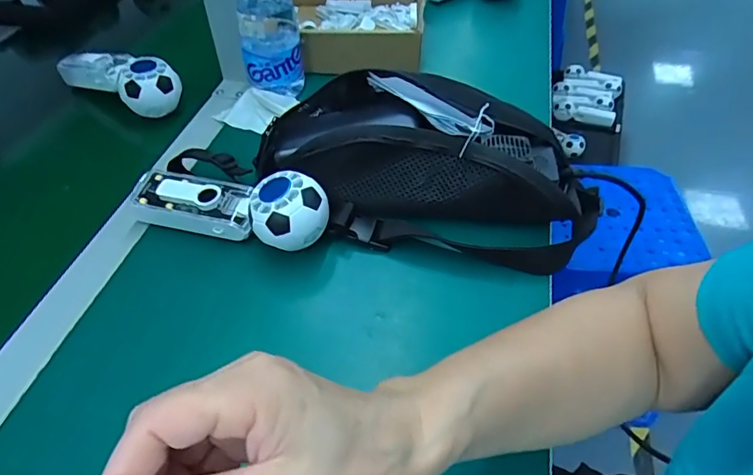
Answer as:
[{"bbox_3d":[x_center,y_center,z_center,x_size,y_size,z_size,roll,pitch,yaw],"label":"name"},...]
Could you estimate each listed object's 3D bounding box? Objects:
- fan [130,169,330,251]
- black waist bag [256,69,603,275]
[{"bbox_3d":[-0.126,-0.029,0.418,0.176,0.057,0.051,13,50,12],"label":"fan"},{"bbox_3d":[0.051,-0.078,0.446,0.301,0.083,0.180,10,49,9],"label":"black waist bag"}]

